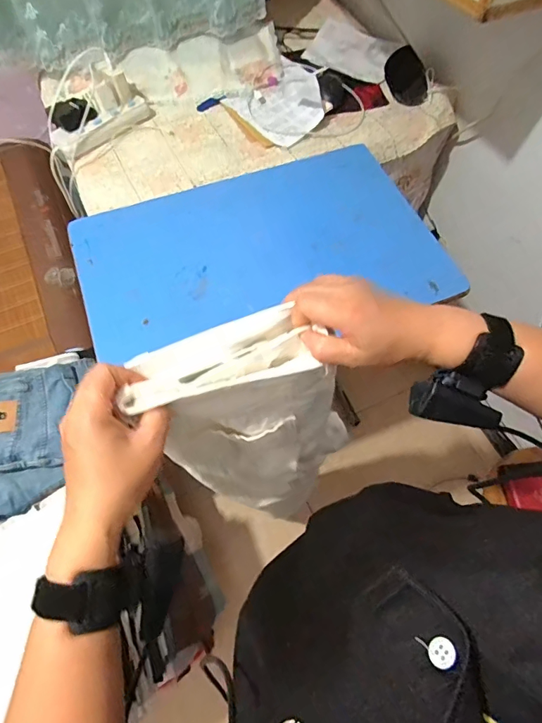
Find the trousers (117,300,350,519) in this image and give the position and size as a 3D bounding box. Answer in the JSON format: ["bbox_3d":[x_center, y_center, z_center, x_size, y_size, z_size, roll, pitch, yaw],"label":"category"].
[{"bbox_3d":[-0.003,0.105,0.517,0.182,0.458,0.061,-17,58,-2],"label":"trousers"}]

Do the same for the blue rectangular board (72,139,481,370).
[{"bbox_3d":[-0.026,-0.200,0.746,0.586,0.028,0.382,-17,64,-9],"label":"blue rectangular board"}]

